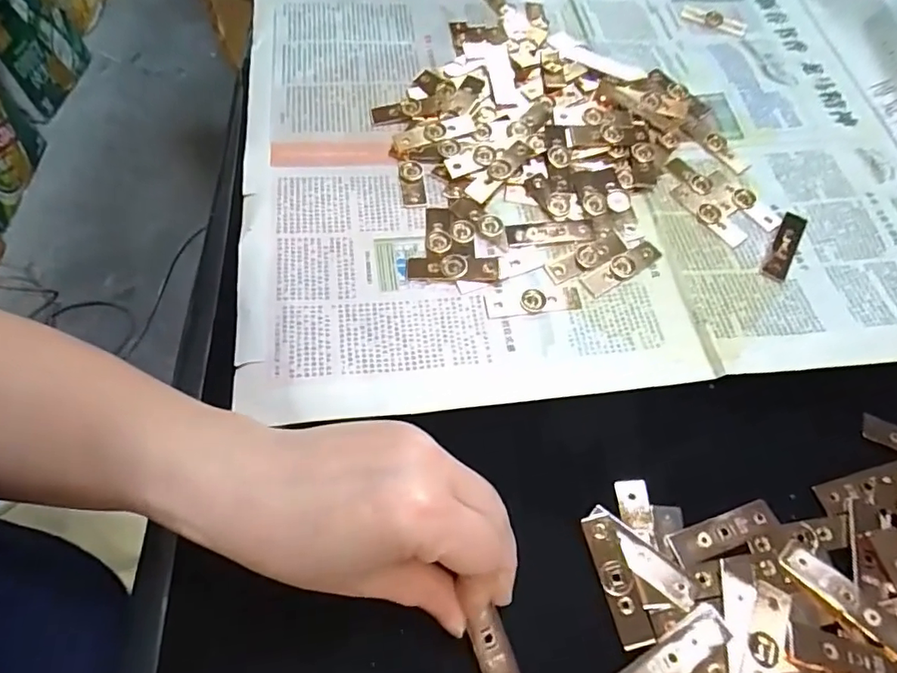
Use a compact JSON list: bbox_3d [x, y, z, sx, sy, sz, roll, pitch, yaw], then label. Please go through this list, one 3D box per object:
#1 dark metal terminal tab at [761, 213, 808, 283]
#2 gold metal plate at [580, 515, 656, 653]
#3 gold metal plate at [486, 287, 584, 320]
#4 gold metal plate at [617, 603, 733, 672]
[{"bbox_3d":[0.229,-0.062,0.368,0.015,0.004,0.062,30,65,12],"label":"dark metal terminal tab"},{"bbox_3d":[0.082,0.118,0.264,0.016,0.004,0.059,-12,64,-9],"label":"gold metal plate"},{"bbox_3d":[0.052,-0.021,0.335,0.058,0.004,0.017,-5,63,-5],"label":"gold metal plate"},{"bbox_3d":[0.103,0.148,0.248,0.060,0.004,0.016,-29,61,-13],"label":"gold metal plate"}]

